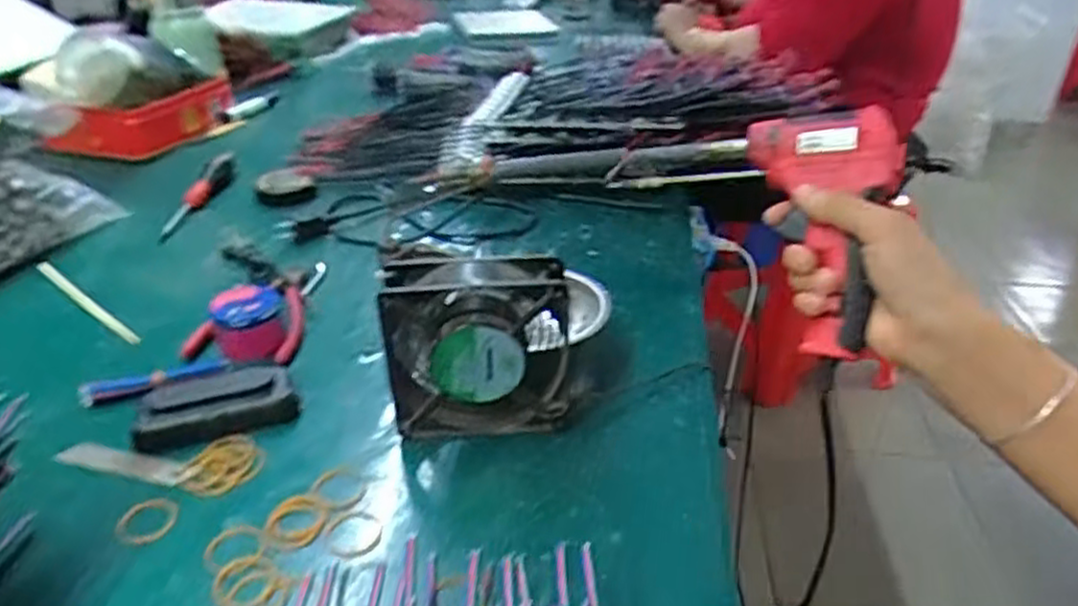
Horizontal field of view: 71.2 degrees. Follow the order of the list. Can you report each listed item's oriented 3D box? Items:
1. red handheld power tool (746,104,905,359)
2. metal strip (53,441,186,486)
[{"bbox_3d":[0.190,-0.047,0.466,0.082,0.154,0.052,-17,-18,30],"label":"red handheld power tool"},{"bbox_3d":[-0.280,0.107,0.507,0.086,0.004,0.022,12,38,6],"label":"metal strip"}]

